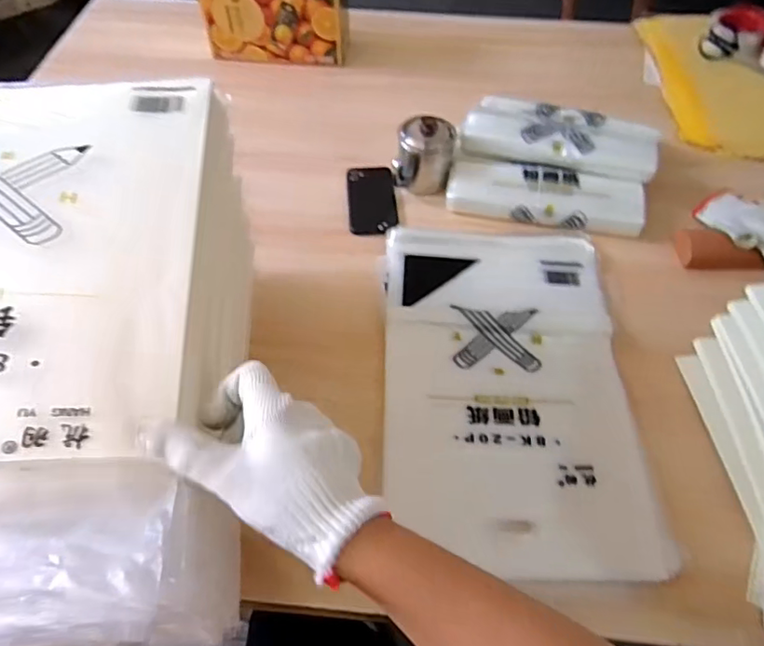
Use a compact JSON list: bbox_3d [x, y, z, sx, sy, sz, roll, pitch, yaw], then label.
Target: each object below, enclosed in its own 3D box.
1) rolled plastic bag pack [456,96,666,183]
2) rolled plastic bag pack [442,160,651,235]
[{"bbox_3d":[0.289,-0.302,0.912,0.297,0.068,0.144,15,56,10],"label":"rolled plastic bag pack"},{"bbox_3d":[0.254,-0.198,0.872,0.298,0.043,0.090,13,55,8],"label":"rolled plastic bag pack"}]

